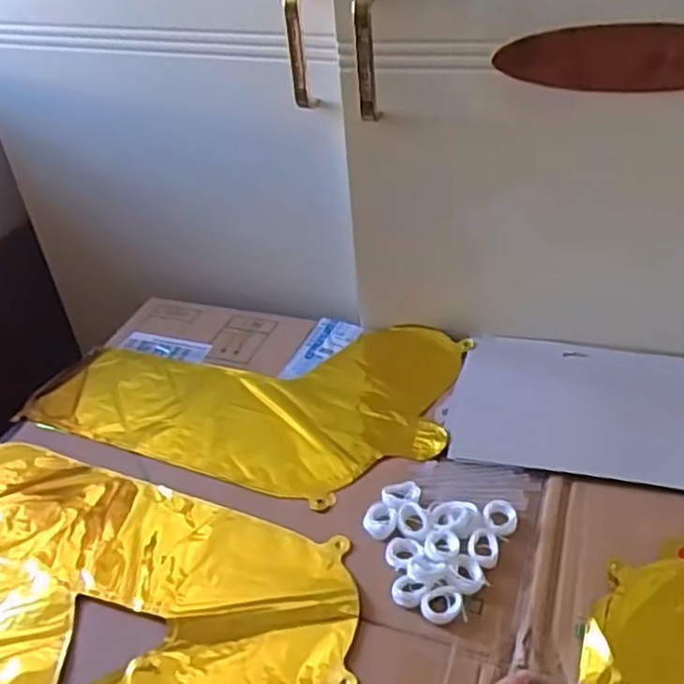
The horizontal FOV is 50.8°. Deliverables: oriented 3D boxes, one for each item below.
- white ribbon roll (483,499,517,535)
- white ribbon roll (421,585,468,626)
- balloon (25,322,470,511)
[{"bbox_3d":[0.117,0.130,0.533,0.024,0.007,0.029,8,41,17],"label":"white ribbon roll"},{"bbox_3d":[0.067,0.174,0.478,0.029,0.006,0.023,-9,39,-4],"label":"white ribbon roll"},{"bbox_3d":[-0.083,0.037,0.691,0.376,0.019,0.237,13,43,22],"label":"balloon"}]

